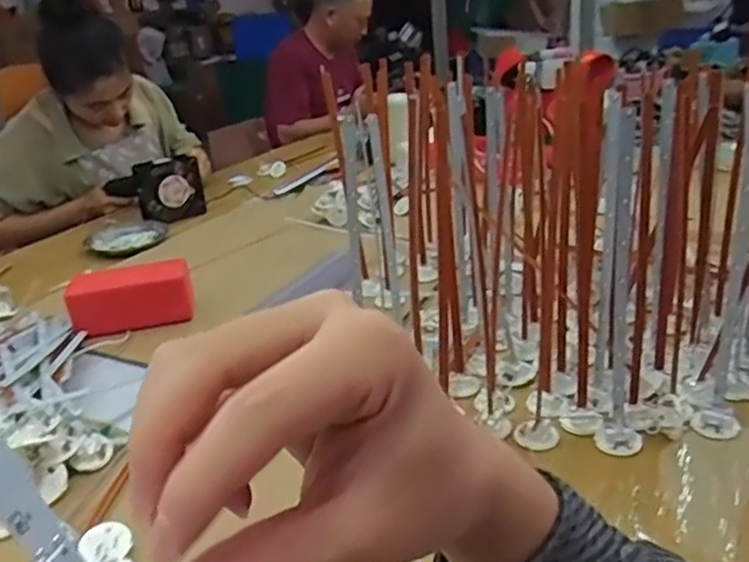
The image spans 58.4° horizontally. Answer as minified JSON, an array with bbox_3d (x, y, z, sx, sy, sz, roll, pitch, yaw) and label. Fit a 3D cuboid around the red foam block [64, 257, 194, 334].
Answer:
[{"bbox_3d":[-0.319,0.021,0.885,0.153,0.069,0.072,-12,24,-15],"label":"red foam block"}]

